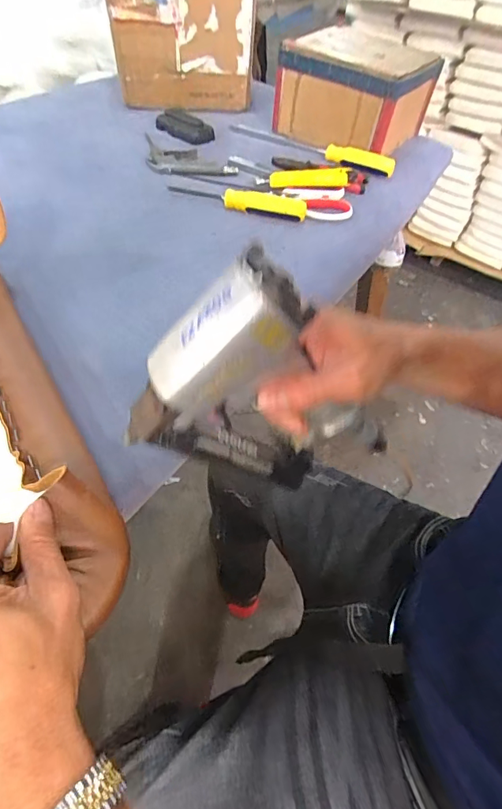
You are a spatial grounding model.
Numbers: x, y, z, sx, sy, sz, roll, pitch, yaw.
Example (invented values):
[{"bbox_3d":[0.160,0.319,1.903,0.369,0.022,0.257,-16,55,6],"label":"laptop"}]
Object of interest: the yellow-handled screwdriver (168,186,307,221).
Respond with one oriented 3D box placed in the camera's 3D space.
[{"bbox_3d":[-0.018,-0.286,0.607,0.186,0.022,0.031,13,51,5],"label":"yellow-handled screwdriver"}]

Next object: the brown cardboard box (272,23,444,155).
[{"bbox_3d":[0.177,-0.539,0.753,0.212,0.123,0.190,30,54,18],"label":"brown cardboard box"}]

